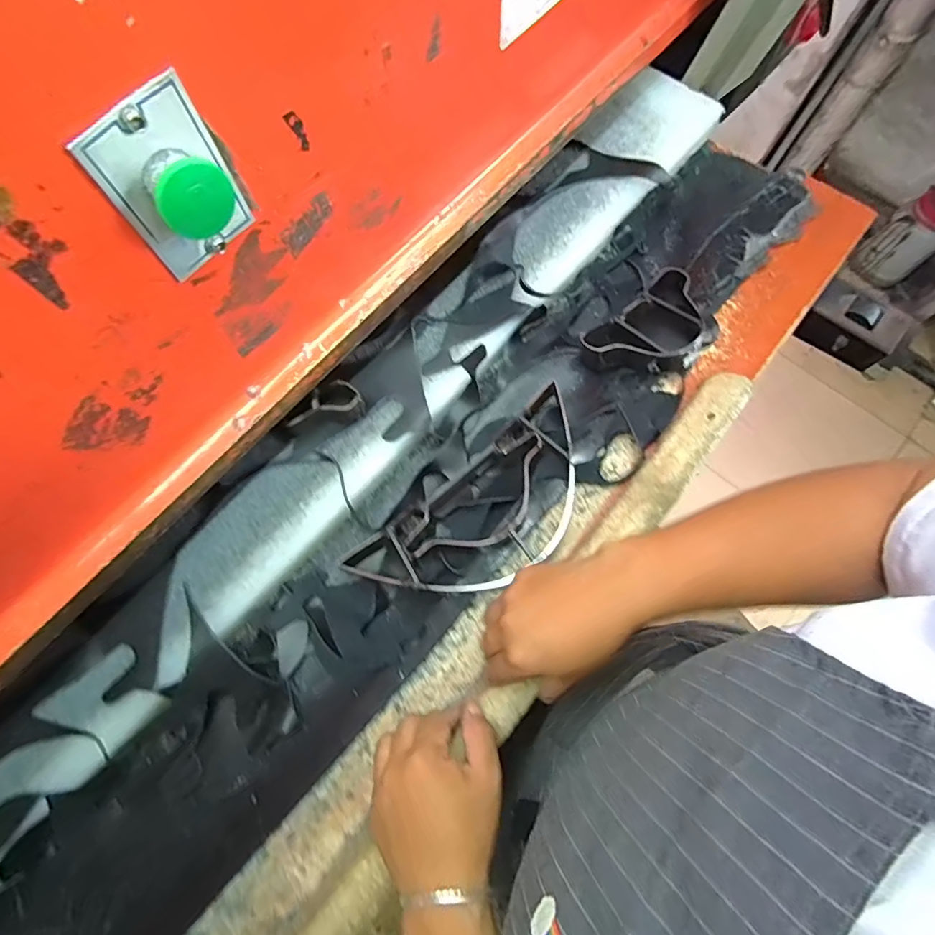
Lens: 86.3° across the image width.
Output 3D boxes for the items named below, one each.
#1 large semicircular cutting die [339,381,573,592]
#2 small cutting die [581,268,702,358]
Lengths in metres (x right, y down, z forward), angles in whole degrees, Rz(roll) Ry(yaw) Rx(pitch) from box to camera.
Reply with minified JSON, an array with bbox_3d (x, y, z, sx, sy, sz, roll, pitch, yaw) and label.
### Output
[{"bbox_3d":[0.022,0.044,0.462,0.259,0.038,0.117,-39,75,-10],"label":"large semicircular cutting die"},{"bbox_3d":[0.193,-0.147,0.520,0.139,0.037,0.088,-39,75,-10],"label":"small cutting die"}]

